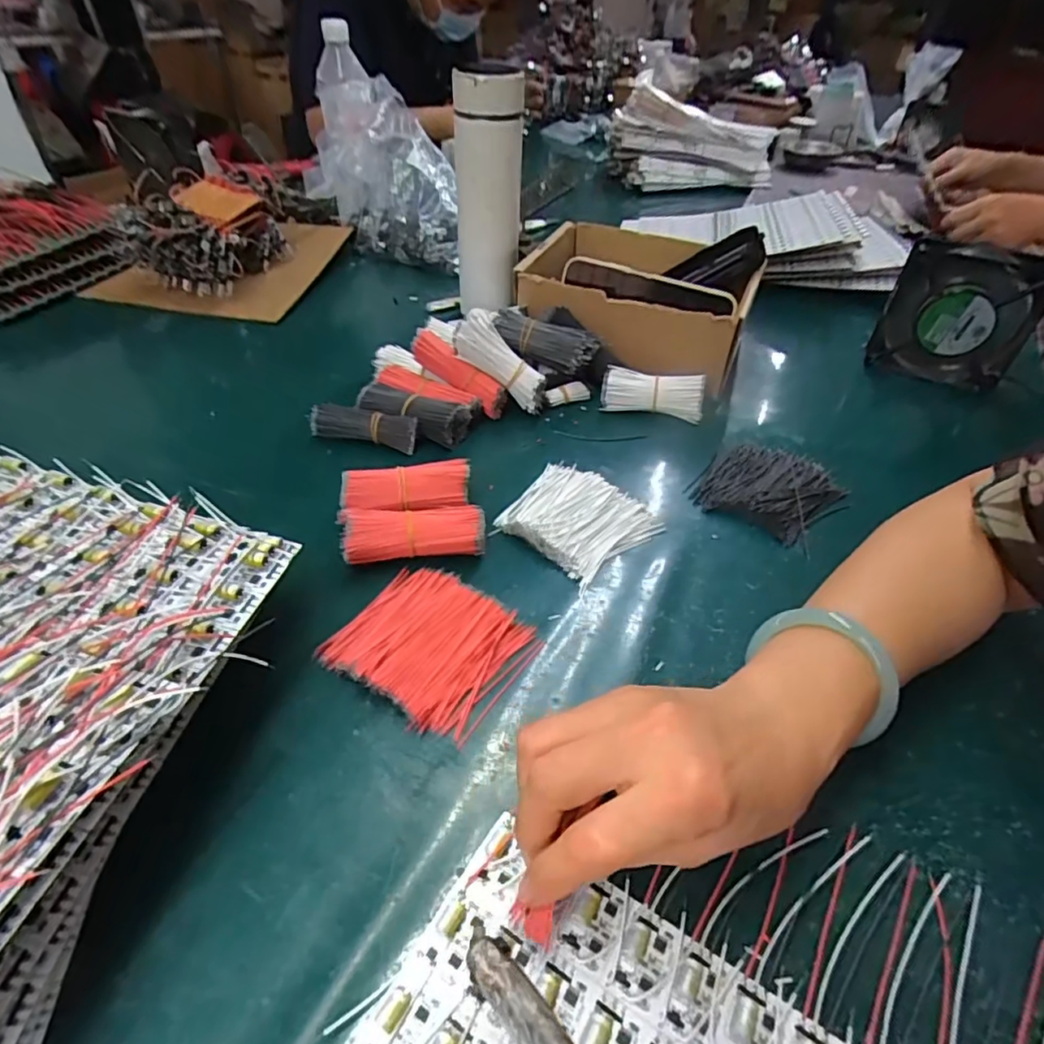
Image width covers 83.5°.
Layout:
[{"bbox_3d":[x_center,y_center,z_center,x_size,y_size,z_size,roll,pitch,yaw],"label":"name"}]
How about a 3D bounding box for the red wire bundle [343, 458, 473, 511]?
[{"bbox_3d":[-0.083,-0.020,0.423,0.089,0.034,0.029,-5,44,-10],"label":"red wire bundle"}]

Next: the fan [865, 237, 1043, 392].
[{"bbox_3d":[0.421,-0.193,0.574,0.123,0.135,0.030,18,45,15],"label":"fan"}]

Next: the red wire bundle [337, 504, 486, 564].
[{"bbox_3d":[-0.072,0.009,0.389,0.091,0.032,0.030,-4,43,-9],"label":"red wire bundle"}]

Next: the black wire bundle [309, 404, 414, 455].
[{"bbox_3d":[-0.130,-0.079,0.489,0.088,0.030,0.021,11,43,7],"label":"black wire bundle"}]

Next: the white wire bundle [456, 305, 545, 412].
[{"bbox_3d":[-0.016,-0.139,0.512,0.099,0.033,0.032,43,42,-17],"label":"white wire bundle"}]

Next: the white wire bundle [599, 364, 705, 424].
[{"bbox_3d":[0.118,-0.116,0.532,0.089,0.039,0.026,12,43,9],"label":"white wire bundle"}]

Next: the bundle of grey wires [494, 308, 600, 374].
[{"bbox_3d":[0.020,-0.166,0.534,0.092,0.028,0.033,19,45,15],"label":"bundle of grey wires"}]

